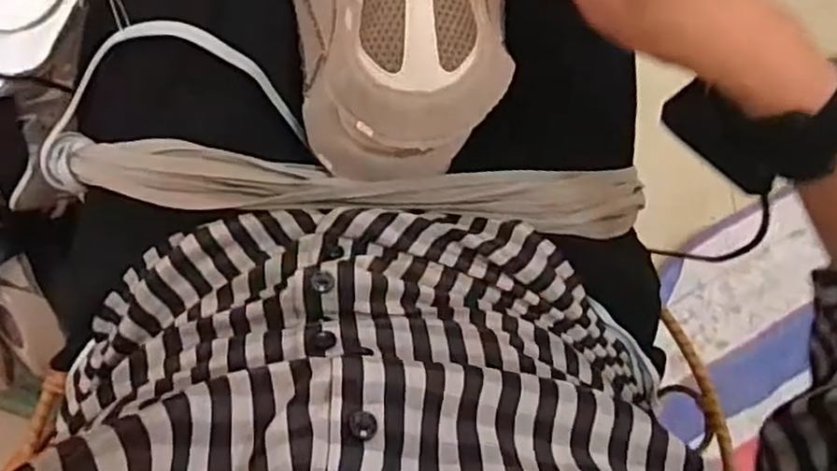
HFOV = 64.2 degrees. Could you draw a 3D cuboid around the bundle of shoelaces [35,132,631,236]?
[{"bbox_3d":[-0.028,-0.028,0.405,0.364,0.041,0.043,2,93,-9],"label":"bundle of shoelaces"}]

